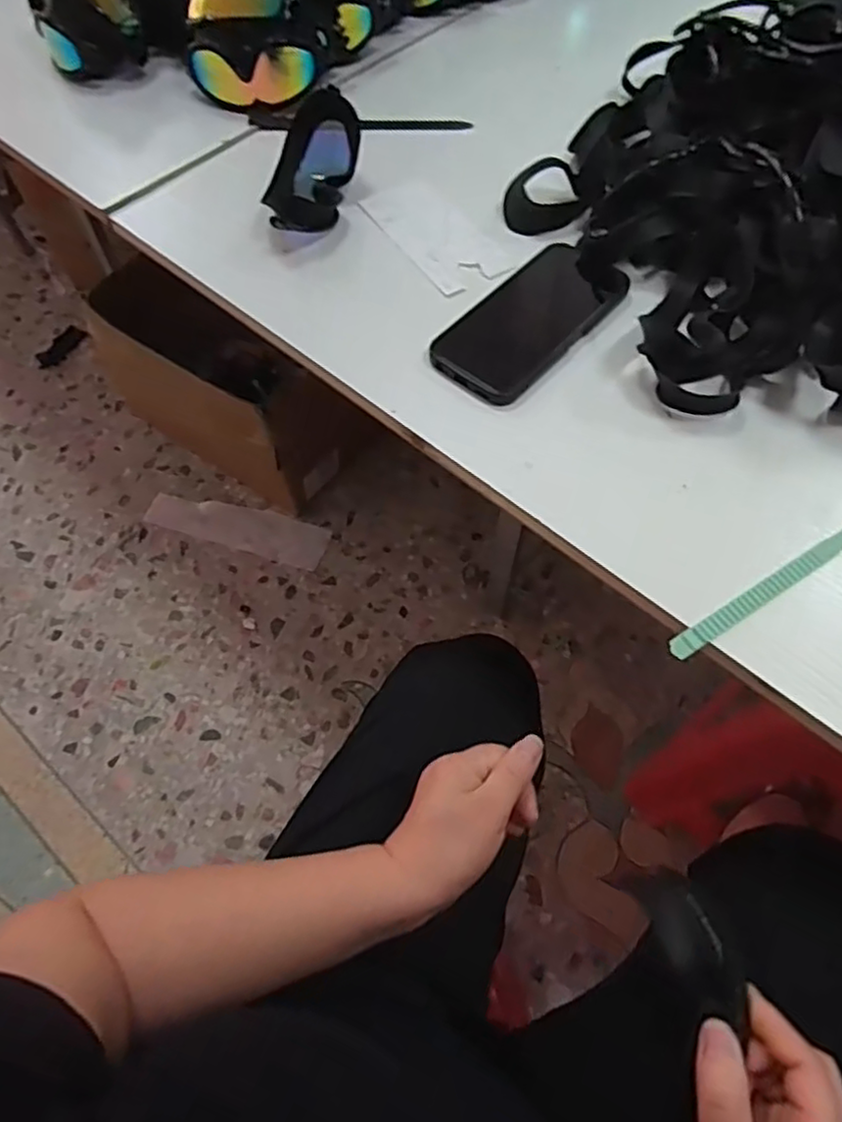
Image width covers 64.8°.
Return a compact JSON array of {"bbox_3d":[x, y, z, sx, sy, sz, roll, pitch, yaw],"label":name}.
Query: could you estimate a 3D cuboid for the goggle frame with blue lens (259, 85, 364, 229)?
[{"bbox_3d":[-0.096,-0.337,0.572,0.068,0.045,0.144,10,77,8],"label":"goggle frame with blue lens"}]

